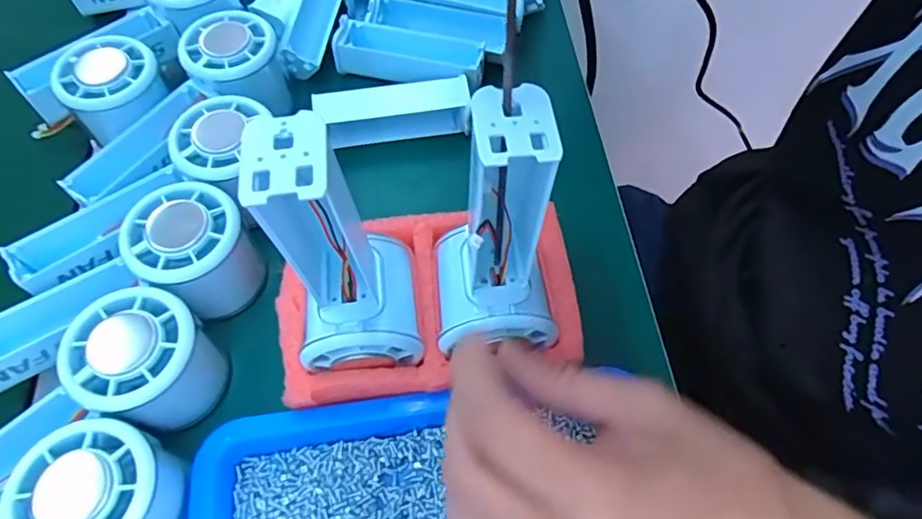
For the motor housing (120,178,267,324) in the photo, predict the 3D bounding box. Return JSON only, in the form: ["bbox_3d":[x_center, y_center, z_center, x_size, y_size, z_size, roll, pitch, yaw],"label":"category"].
[{"bbox_3d":[-0.137,-0.001,0.301,0.053,0.054,0.057,0,61,0],"label":"motor housing"}]

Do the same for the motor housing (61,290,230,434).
[{"bbox_3d":[-0.147,0.051,0.275,0.056,0.056,0.054,0,61,0],"label":"motor housing"}]

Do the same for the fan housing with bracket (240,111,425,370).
[{"bbox_3d":[-0.046,-0.003,0.225,0.048,0.124,0.058,-5,61,-3],"label":"fan housing with bracket"}]

